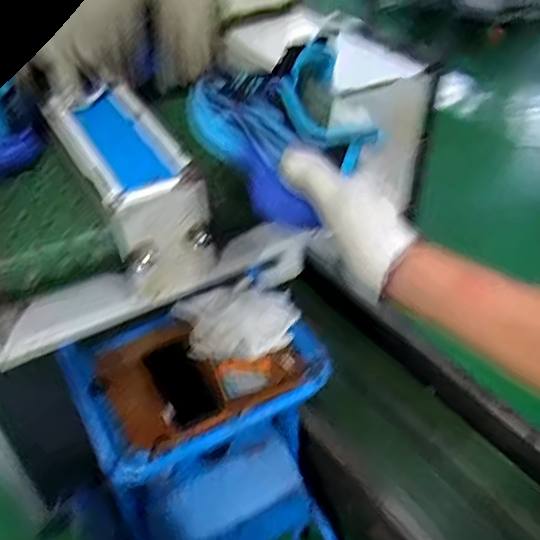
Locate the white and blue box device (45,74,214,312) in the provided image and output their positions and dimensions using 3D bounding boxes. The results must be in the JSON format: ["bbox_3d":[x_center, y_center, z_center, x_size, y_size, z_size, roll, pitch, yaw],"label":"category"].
[{"bbox_3d":[-0.185,-0.114,0.743,0.112,0.140,0.301,-22,46,-21],"label":"white and blue box device"}]

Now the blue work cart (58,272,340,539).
[{"bbox_3d":[-0.088,0.368,1.099,0.406,0.608,0.294,-22,46,-21],"label":"blue work cart"}]

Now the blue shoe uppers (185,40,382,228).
[{"bbox_3d":[-0.002,-0.157,0.568,0.089,0.129,0.237,-23,46,-22],"label":"blue shoe uppers"}]

